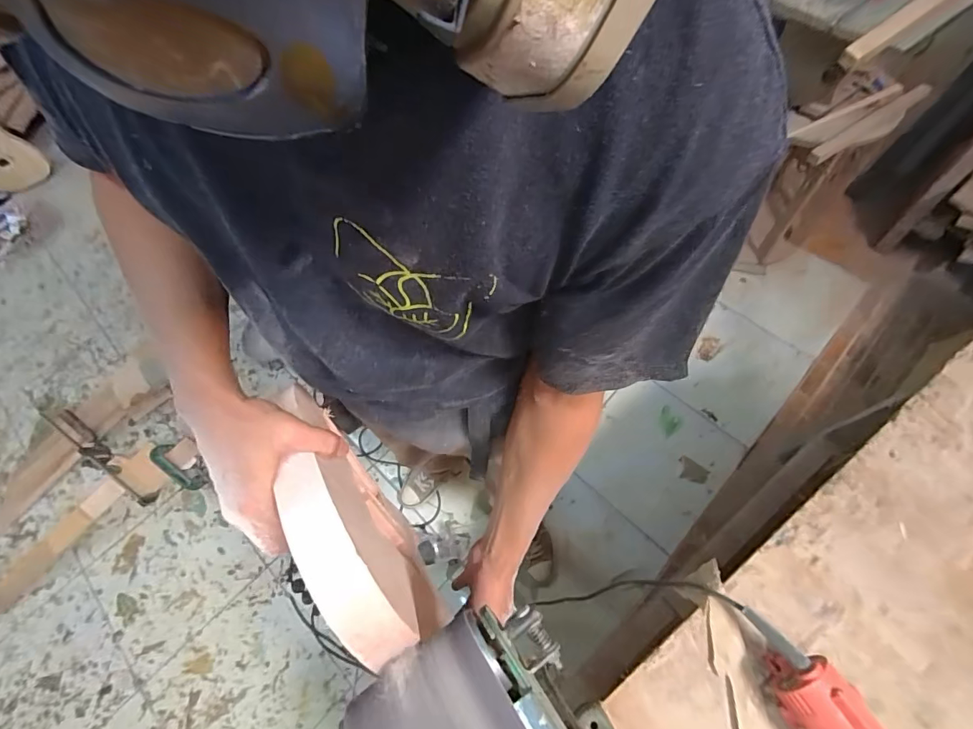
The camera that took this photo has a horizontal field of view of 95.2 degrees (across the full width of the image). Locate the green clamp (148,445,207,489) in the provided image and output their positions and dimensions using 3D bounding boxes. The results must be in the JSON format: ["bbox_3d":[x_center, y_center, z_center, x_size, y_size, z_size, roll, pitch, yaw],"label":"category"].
[{"bbox_3d":[-0.924,0.305,1.332,0.047,0.179,0.077,-36,34,-15],"label":"green clamp"}]

